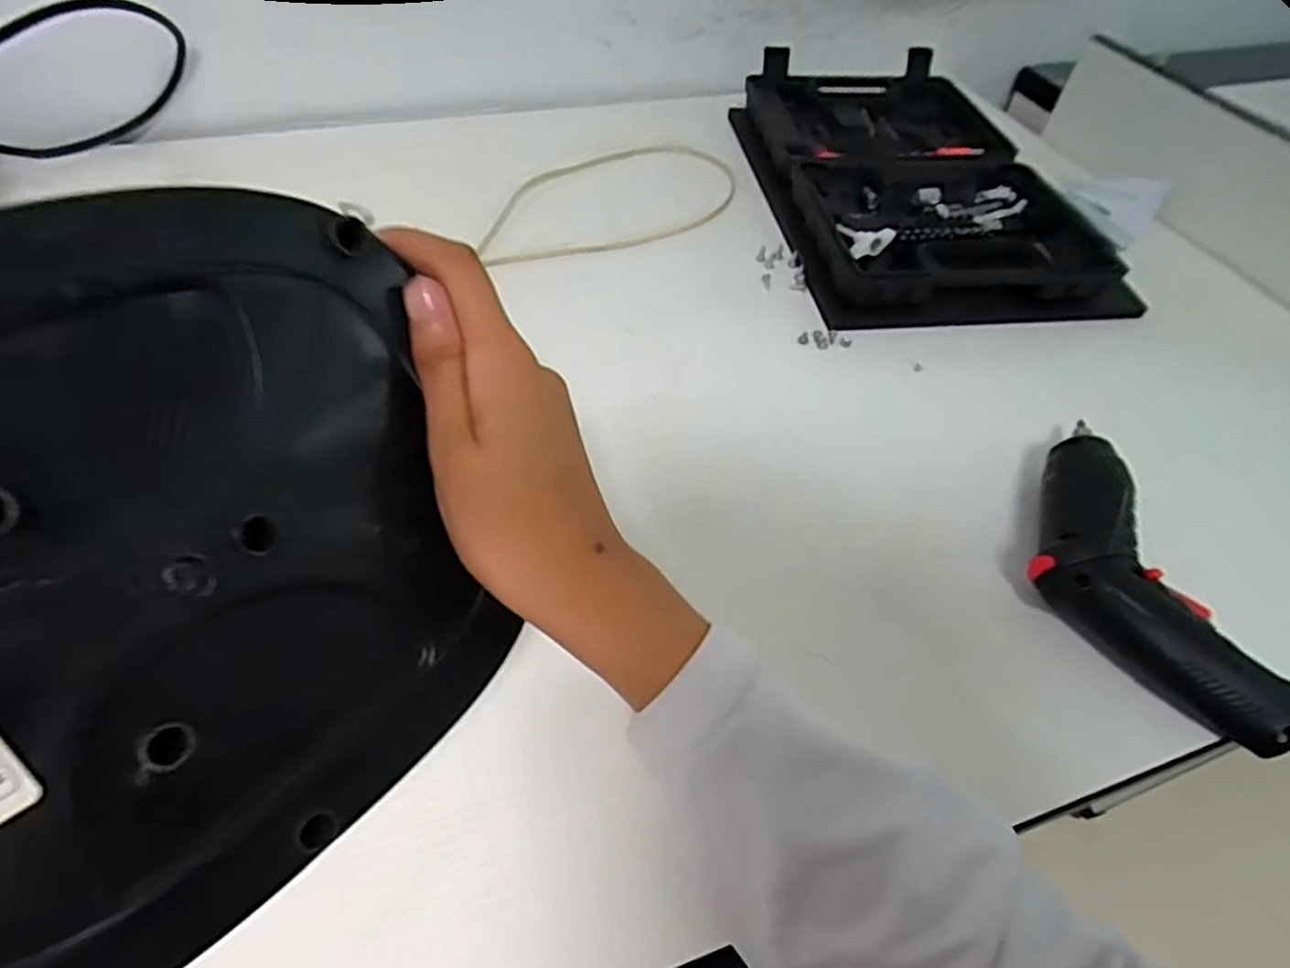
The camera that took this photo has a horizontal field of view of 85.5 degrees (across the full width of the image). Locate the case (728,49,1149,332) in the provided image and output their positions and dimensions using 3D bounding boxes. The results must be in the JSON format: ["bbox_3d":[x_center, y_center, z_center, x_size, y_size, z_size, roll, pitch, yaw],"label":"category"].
[{"bbox_3d":[0.223,-0.269,0.598,0.234,0.052,0.354,-5,52,-9],"label":"case"}]

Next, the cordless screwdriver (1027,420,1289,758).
[{"bbox_3d":[0.260,0.050,0.357,0.149,0.049,0.110,38,58,23],"label":"cordless screwdriver"}]

